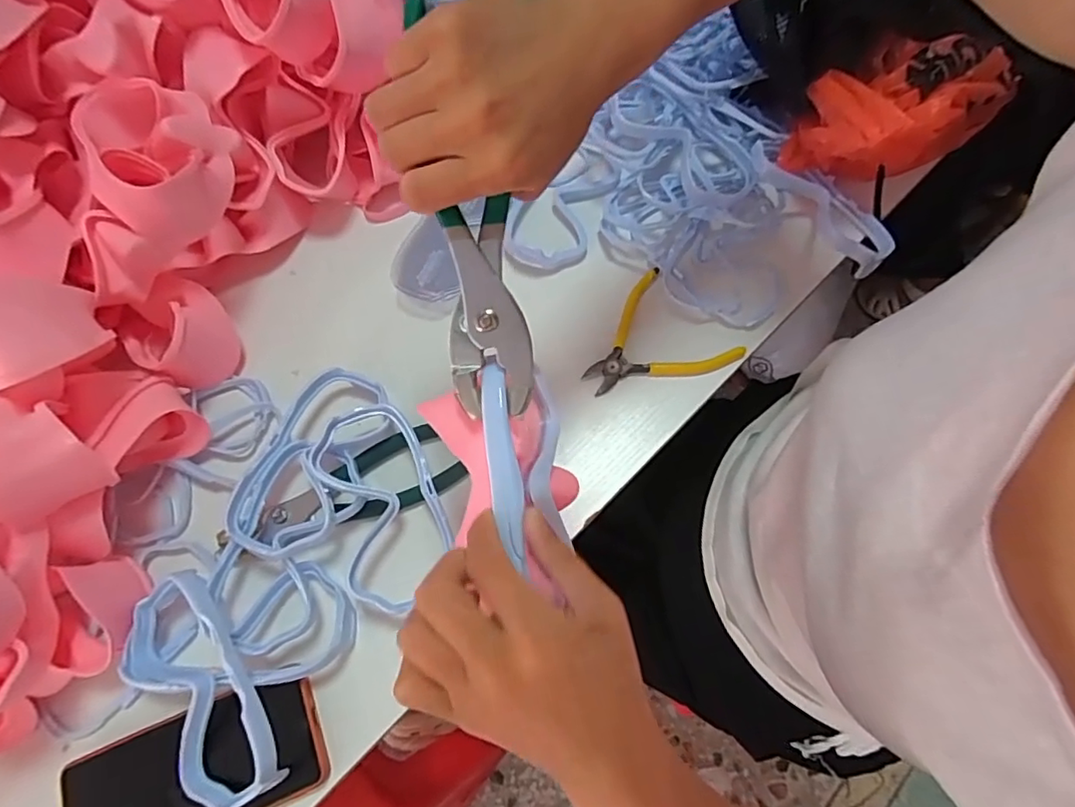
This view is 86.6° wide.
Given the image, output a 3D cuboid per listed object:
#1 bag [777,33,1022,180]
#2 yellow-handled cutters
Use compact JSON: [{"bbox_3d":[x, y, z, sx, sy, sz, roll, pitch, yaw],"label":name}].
[{"bbox_3d":[0.288,-0.238,0.465,0.129,0.087,0.114,37,74,16],"label":"bag"},{"bbox_3d":[0.094,-0.043,0.468,0.112,0.007,0.106,-42,72,-13],"label":"yellow-handled cutters"}]

